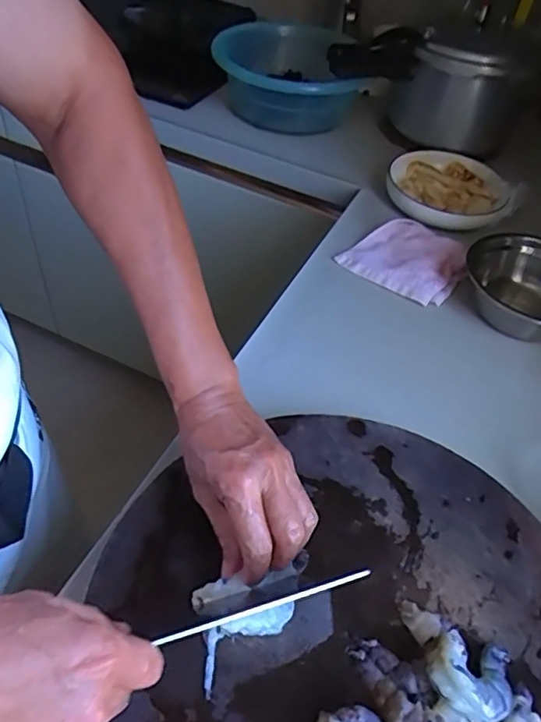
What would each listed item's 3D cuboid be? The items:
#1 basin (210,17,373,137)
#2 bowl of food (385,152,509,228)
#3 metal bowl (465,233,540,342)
[{"bbox_3d":[0.049,-0.505,1.031,0.242,0.116,0.253,3,48,-4],"label":"basin"},{"bbox_3d":[0.272,-0.267,0.881,0.171,0.041,0.180,3,48,-4],"label":"bowl of food"},{"bbox_3d":[0.329,-0.080,0.720,0.142,0.072,0.156,3,48,-4],"label":"metal bowl"}]

